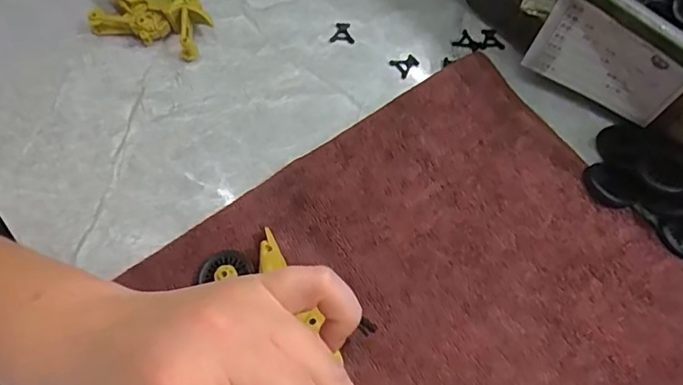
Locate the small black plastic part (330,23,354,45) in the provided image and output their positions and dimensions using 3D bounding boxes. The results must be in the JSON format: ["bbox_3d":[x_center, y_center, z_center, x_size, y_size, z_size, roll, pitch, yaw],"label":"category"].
[{"bbox_3d":[0.000,-0.138,0.452,0.020,0.004,0.021,1,64,0],"label":"small black plastic part"}]

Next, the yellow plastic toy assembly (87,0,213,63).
[{"bbox_3d":[-0.162,-0.148,0.442,0.101,0.028,0.046,20,65,8],"label":"yellow plastic toy assembly"}]

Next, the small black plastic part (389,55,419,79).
[{"bbox_3d":[0.054,-0.107,0.439,0.020,0.005,0.019,-34,69,-16],"label":"small black plastic part"}]

